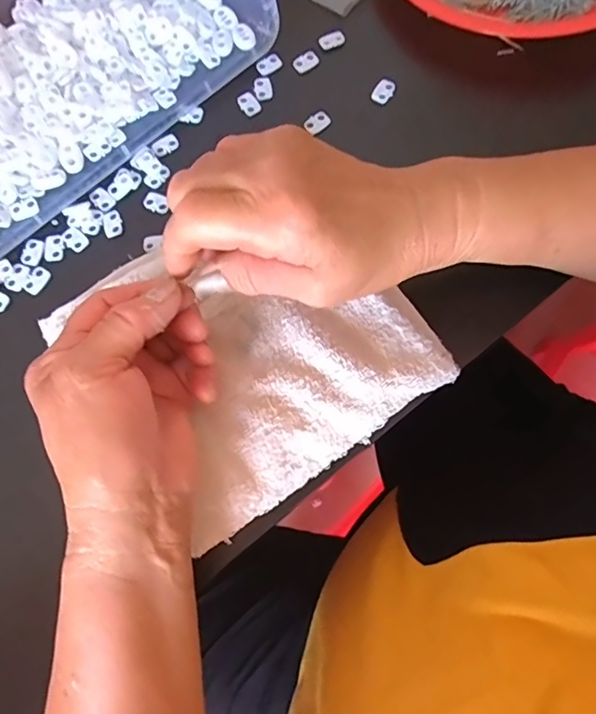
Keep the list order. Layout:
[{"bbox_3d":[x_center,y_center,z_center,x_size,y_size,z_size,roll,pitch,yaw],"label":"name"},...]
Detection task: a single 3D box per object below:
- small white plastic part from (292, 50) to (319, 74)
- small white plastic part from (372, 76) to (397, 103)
[{"bbox_3d":[0.006,-0.222,0.392,0.018,0.005,0.014,-42,76,-10],"label":"small white plastic part"},{"bbox_3d":[0.063,-0.195,0.381,0.014,0.006,0.018,31,76,11],"label":"small white plastic part"}]

